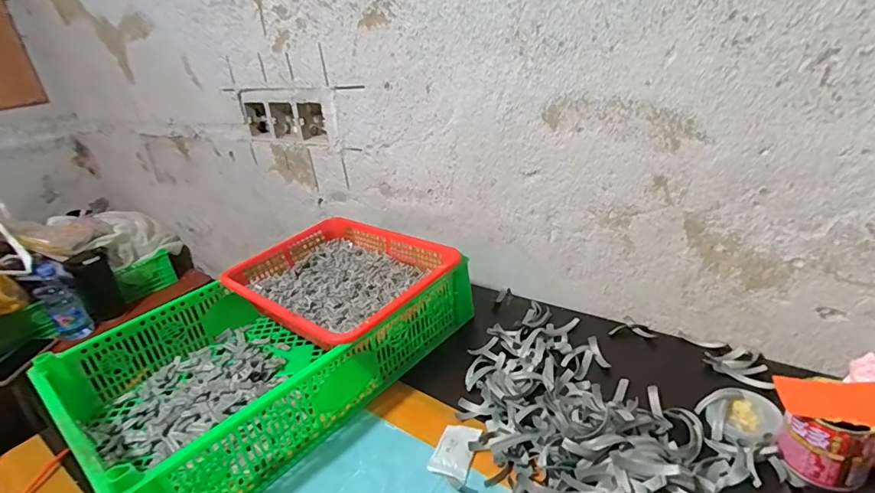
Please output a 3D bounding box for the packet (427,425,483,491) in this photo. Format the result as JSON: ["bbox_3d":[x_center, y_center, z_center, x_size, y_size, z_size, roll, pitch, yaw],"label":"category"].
[{"bbox_3d":[0.018,0.212,0.492,0.040,0.007,0.070,5,28,23],"label":"packet"}]

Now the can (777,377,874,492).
[{"bbox_3d":[0.348,0.169,0.425,0.058,0.067,0.063,-6,25,3],"label":"can"}]

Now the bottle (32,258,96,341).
[{"bbox_3d":[-0.936,0.135,1.178,0.066,0.191,0.085,18,35,42],"label":"bottle"}]

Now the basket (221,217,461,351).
[{"bbox_3d":[-0.138,0.052,0.698,0.300,0.069,0.243,15,33,38],"label":"basket"}]

